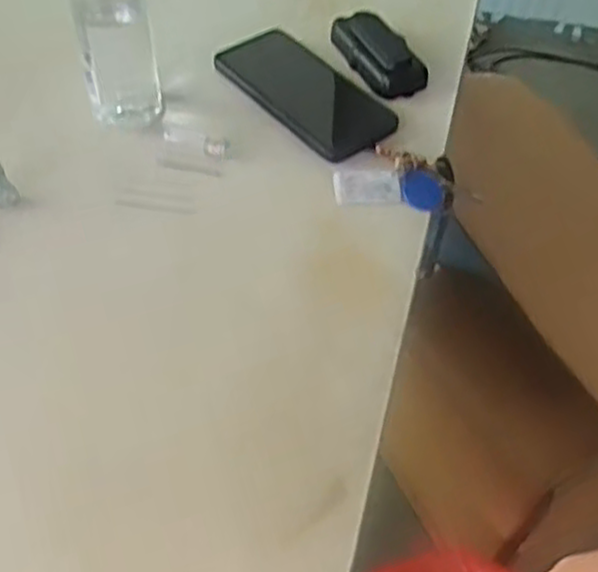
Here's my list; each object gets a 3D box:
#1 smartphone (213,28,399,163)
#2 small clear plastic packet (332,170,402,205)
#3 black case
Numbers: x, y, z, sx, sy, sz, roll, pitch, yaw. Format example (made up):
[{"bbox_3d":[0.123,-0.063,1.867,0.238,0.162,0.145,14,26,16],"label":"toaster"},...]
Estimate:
[{"bbox_3d":[0.002,-0.166,0.635,0.077,0.006,0.164,-33,61,-24],"label":"smartphone"},{"bbox_3d":[0.052,-0.074,0.572,0.050,0.005,0.033,-5,53,-6],"label":"small clear plastic packet"},{"bbox_3d":[0.069,-0.206,0.666,0.049,0.021,0.099,-23,57,-18],"label":"black case"}]

